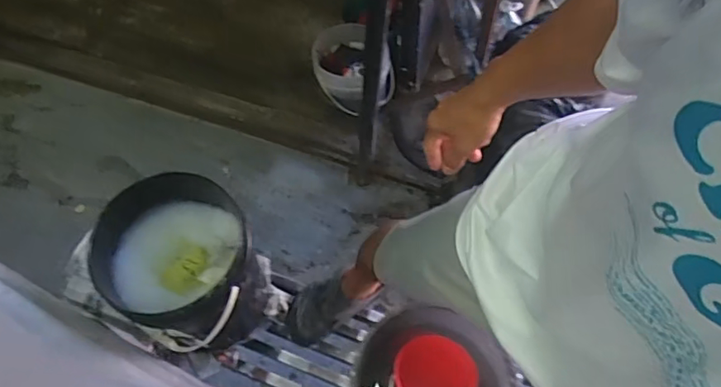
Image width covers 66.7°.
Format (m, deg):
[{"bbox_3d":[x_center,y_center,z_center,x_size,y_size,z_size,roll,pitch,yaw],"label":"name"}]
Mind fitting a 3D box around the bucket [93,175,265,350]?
[{"bbox_3d":[-0.381,0.173,1.224,0.285,0.329,0.307,-1,61,3],"label":"bucket"}]

